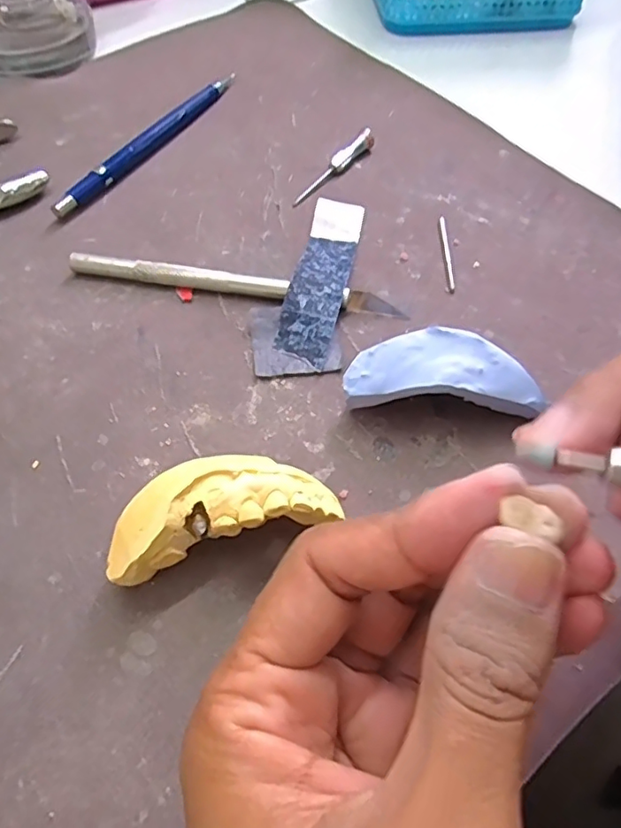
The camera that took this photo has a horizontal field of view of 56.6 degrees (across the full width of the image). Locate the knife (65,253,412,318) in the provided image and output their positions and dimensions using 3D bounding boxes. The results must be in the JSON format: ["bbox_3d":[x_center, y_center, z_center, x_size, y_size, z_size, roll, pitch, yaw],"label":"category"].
[{"bbox_3d":[-0.031,-0.052,0.233,0.134,0.009,0.007,9,57,5],"label":"knife"}]

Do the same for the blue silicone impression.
[{"bbox_3d":[0.045,-0.012,0.199,0.065,0.024,0.025,1,57,0],"label":"blue silicone impression"}]

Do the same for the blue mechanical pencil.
[{"bbox_3d":[-0.078,-0.137,0.287,0.008,0.010,0.134,26,60,15],"label":"blue mechanical pencil"}]

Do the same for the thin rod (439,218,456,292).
[{"bbox_3d":[0.059,-0.070,0.249,0.004,0.004,0.044,1,57,-1],"label":"thin rod"}]

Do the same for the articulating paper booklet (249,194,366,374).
[{"bbox_3d":[0.000,-0.057,0.237,0.035,0.009,0.097,8,57,4],"label":"articulating paper booklet"}]

